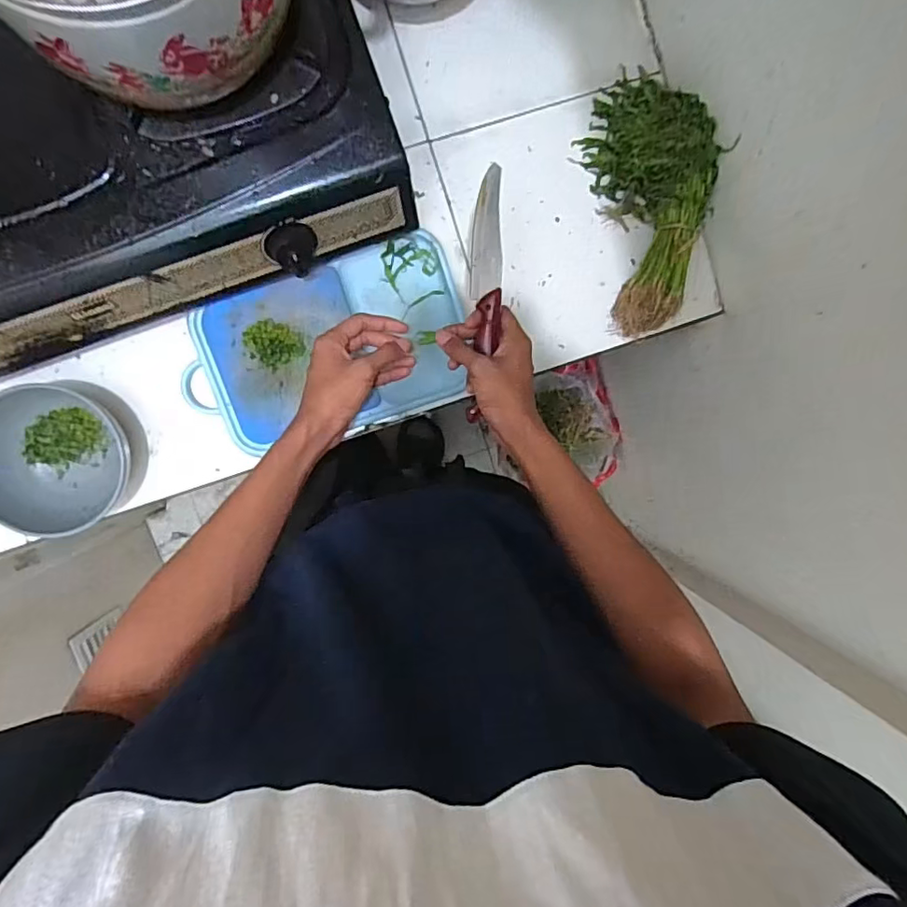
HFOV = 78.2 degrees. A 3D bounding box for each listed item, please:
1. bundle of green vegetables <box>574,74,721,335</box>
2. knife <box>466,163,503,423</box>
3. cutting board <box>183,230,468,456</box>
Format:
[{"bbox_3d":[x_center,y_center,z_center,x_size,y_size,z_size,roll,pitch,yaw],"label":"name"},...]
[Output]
[{"bbox_3d":[0.238,-0.298,0.652,0.125,0.067,0.285,-14,97,-4],"label":"bundle of green vegetables"},{"bbox_3d":[0.032,-0.153,0.557,0.028,0.023,0.238,1,100,-6],"label":"knife"},{"bbox_3d":[-0.144,-0.117,0.654,0.323,0.024,0.192,-22,98,-3],"label":"cutting board"}]

